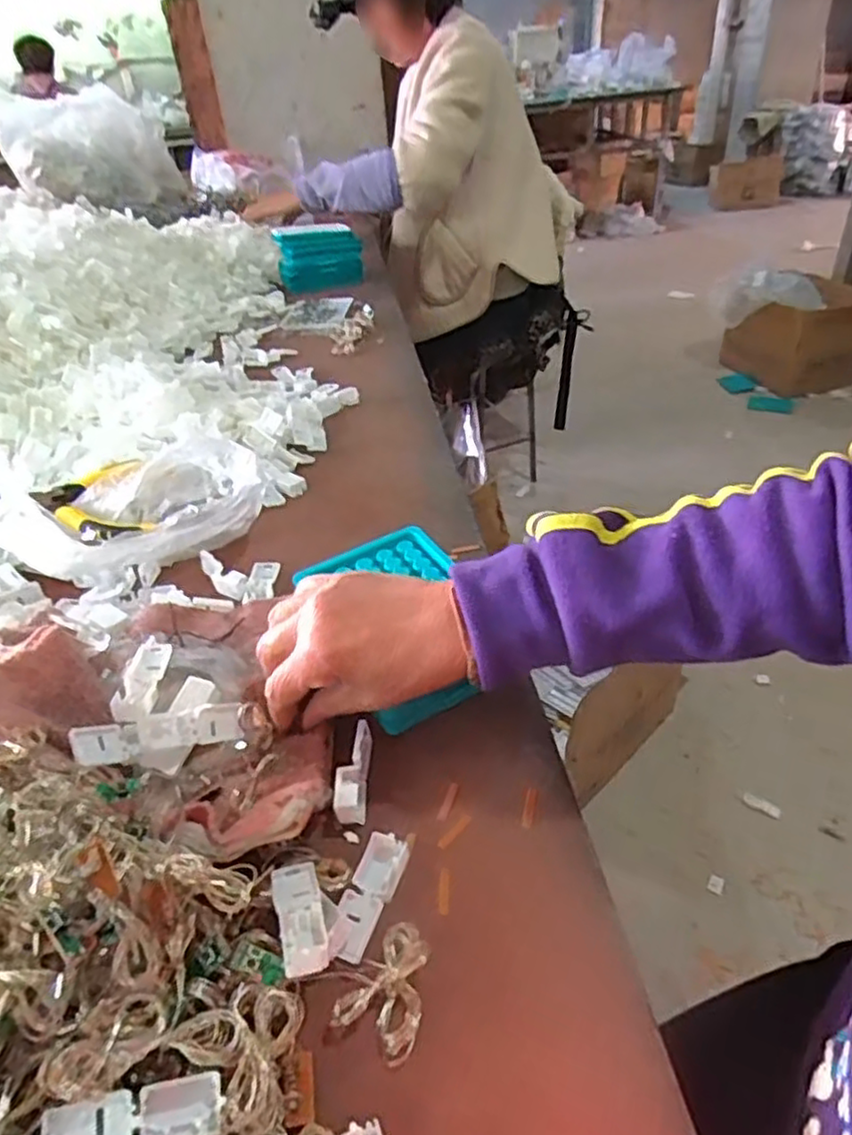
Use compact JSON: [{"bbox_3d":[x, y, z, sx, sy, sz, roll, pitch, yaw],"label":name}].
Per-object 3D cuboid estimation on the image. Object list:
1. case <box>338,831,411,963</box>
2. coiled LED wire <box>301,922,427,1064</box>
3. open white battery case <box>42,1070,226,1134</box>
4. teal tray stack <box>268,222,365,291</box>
[{"bbox_3d":[-0.027,0.149,0.321,0.020,0.013,0.055,11,39,21],"label":"case"},{"bbox_3d":[-0.016,0.172,0.288,0.047,0.012,0.045,-26,41,-27],"label":"coiled LED wire"},{"bbox_3d":[-0.098,0.186,0.238,0.056,0.011,0.018,-1,34,-20],"label":"open white battery case"},{"bbox_3d":[-0.182,-0.537,1.221,0.148,0.090,0.060,-6,36,-1],"label":"teal tray stack"}]

